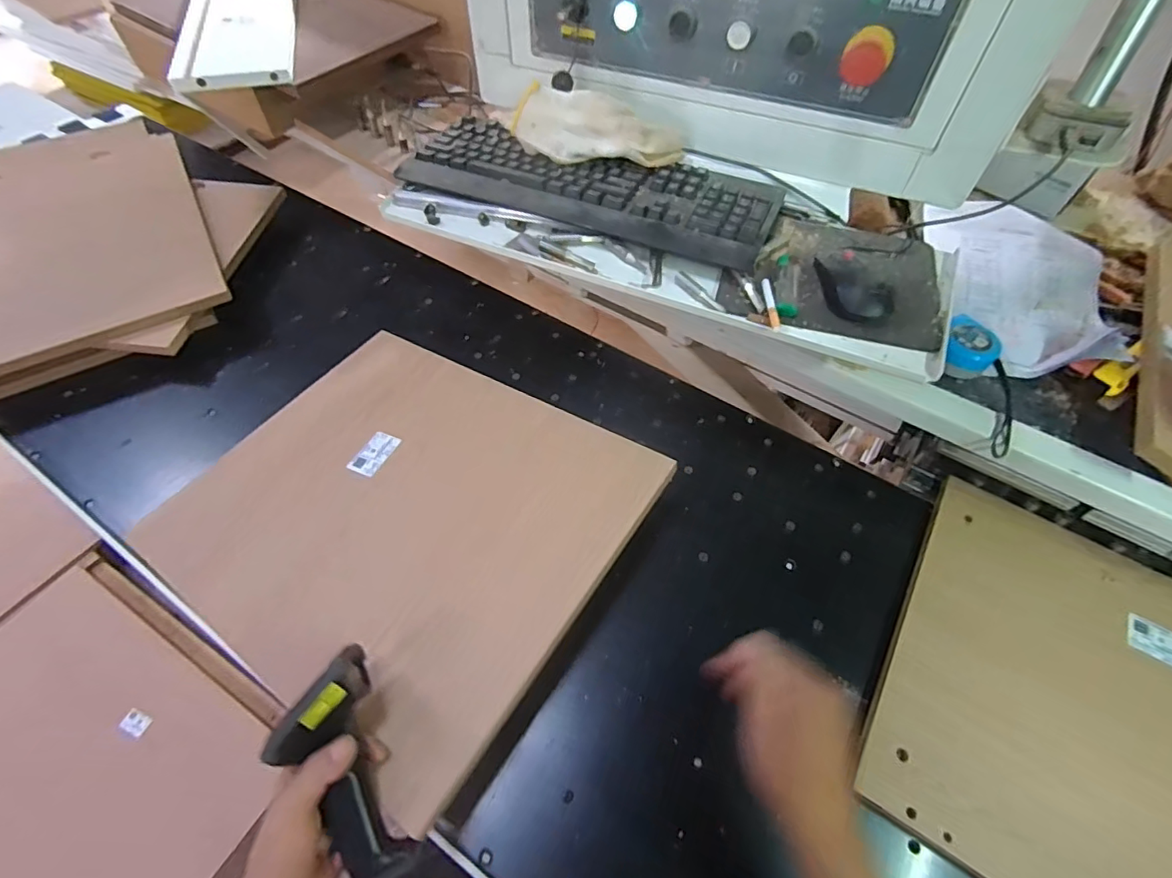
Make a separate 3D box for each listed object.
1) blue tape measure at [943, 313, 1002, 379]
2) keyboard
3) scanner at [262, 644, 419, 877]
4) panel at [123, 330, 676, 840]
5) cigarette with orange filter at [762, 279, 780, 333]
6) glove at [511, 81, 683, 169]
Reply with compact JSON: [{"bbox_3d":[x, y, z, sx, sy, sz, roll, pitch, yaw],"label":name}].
[{"bbox_3d":[0.434,-0.102,0.608,0.057,0.030,0.071,35,62,20],"label":"blue tape measure"},{"bbox_3d":[0.003,-0.310,0.649,0.443,0.037,0.156,22,59,12],"label":"keyboard"},{"bbox_3d":[-0.190,0.255,0.419,0.069,0.069,0.159,-21,83,-15],"label":"scanner"},{"bbox_3d":[-0.214,0.075,0.611,0.505,0.018,0.406,25,59,26],"label":"panel"},{"bbox_3d":[0.184,-0.135,0.531,0.009,0.011,0.084,6,57,2],"label":"cigarette with orange filter"},{"bbox_3d":[0.017,-0.373,0.639,0.206,0.055,0.076,1,57,-1],"label":"glove"}]

